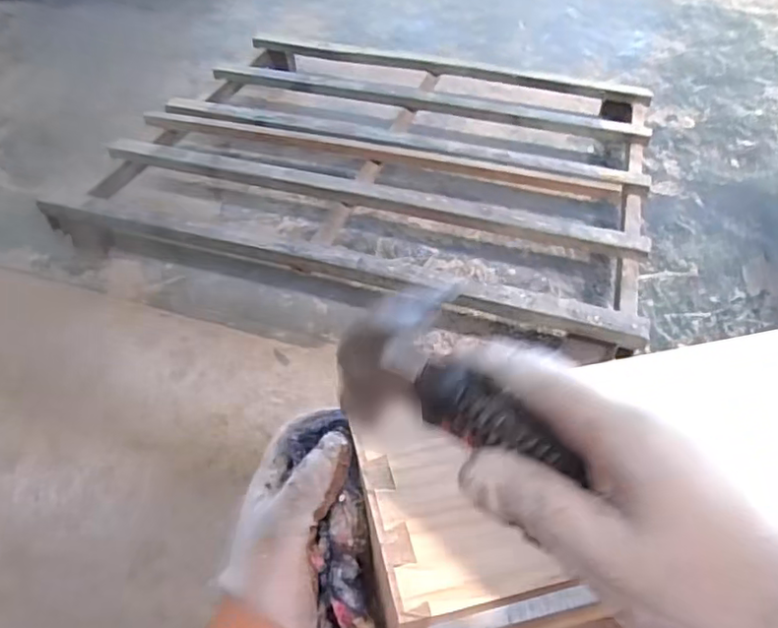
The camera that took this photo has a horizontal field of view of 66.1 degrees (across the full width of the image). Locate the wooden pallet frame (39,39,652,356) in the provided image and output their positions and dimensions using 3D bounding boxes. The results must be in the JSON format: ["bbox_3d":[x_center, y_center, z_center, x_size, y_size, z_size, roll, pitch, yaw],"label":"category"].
[{"bbox_3d":[0.005,-0.375,1.432,1.163,0.164,0.971,15,48,12],"label":"wooden pallet frame"}]

